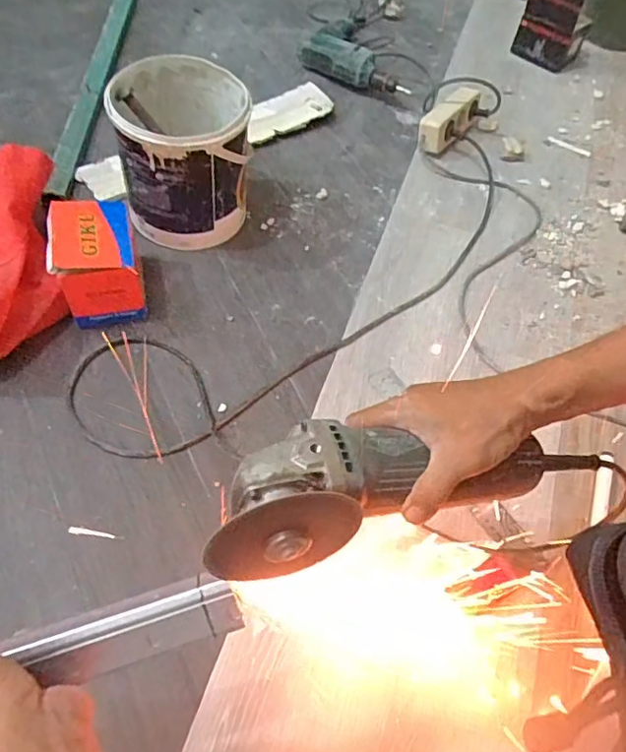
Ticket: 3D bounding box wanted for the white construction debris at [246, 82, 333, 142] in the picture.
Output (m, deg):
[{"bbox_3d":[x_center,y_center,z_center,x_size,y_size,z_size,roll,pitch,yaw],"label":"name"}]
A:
[{"bbox_3d":[-0.052,-0.474,1.033,0.180,0.035,0.082,-28,63,-22],"label":"white construction debris"}]

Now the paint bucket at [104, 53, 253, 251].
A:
[{"bbox_3d":[-0.180,-0.311,0.820,0.168,0.190,0.177,2,56,-4],"label":"paint bucket"}]

